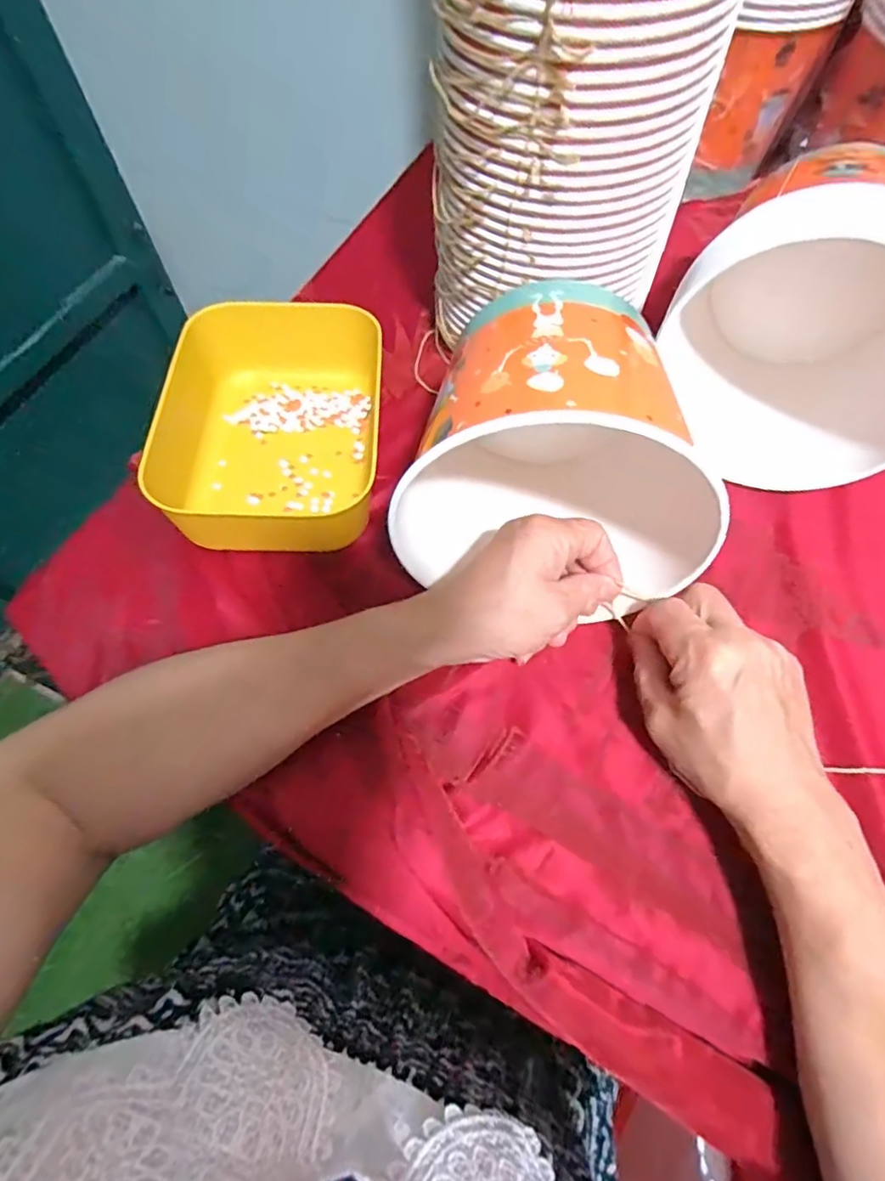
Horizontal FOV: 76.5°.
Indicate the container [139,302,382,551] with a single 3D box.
[{"bbox_3d":[-0.115,-0.113,0.386,0.133,0.056,0.173,-1,62,-1],"label":"container"}]

